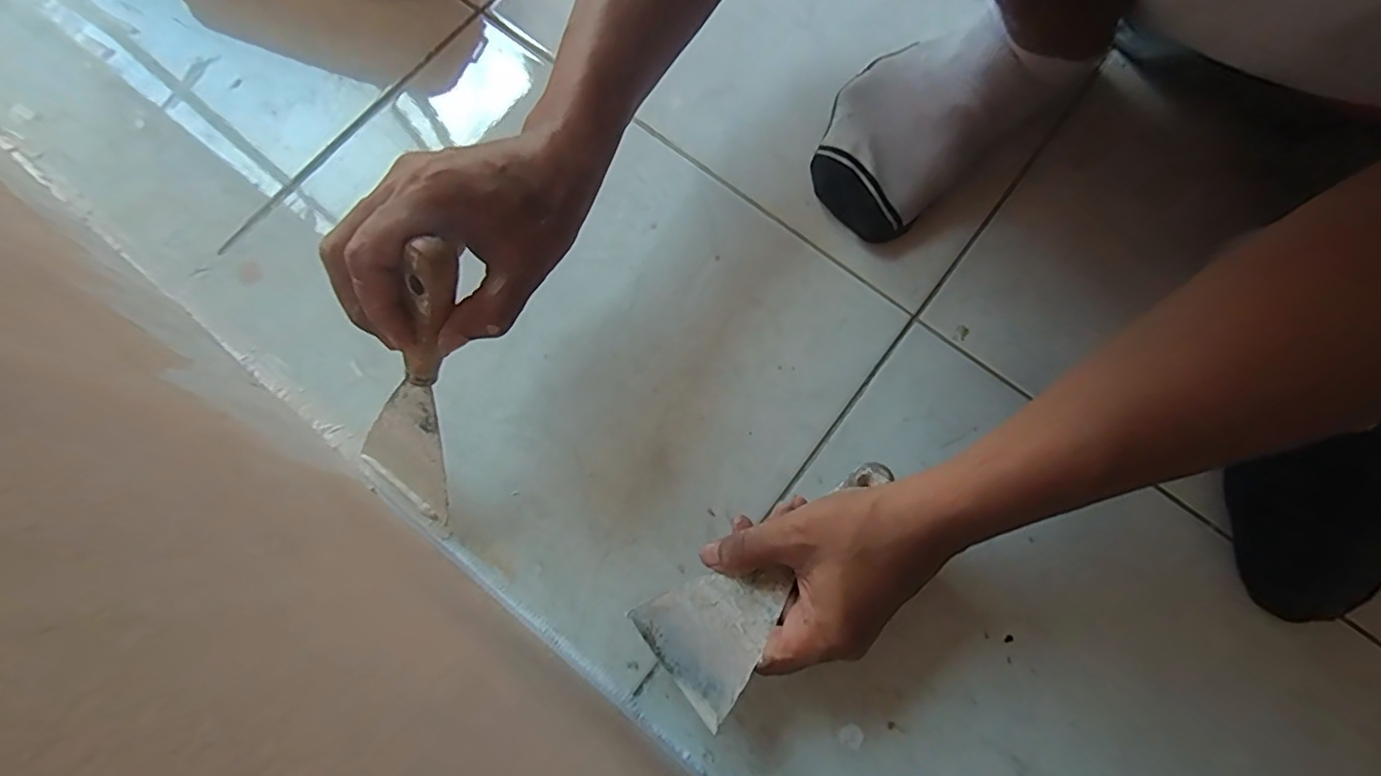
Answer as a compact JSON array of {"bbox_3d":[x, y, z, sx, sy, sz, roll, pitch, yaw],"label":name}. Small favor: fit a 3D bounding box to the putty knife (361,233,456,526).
[{"bbox_3d":[-0.140,0.000,0.314,0.062,0.172,0.015,35,39,7],"label":"putty knife"}]

